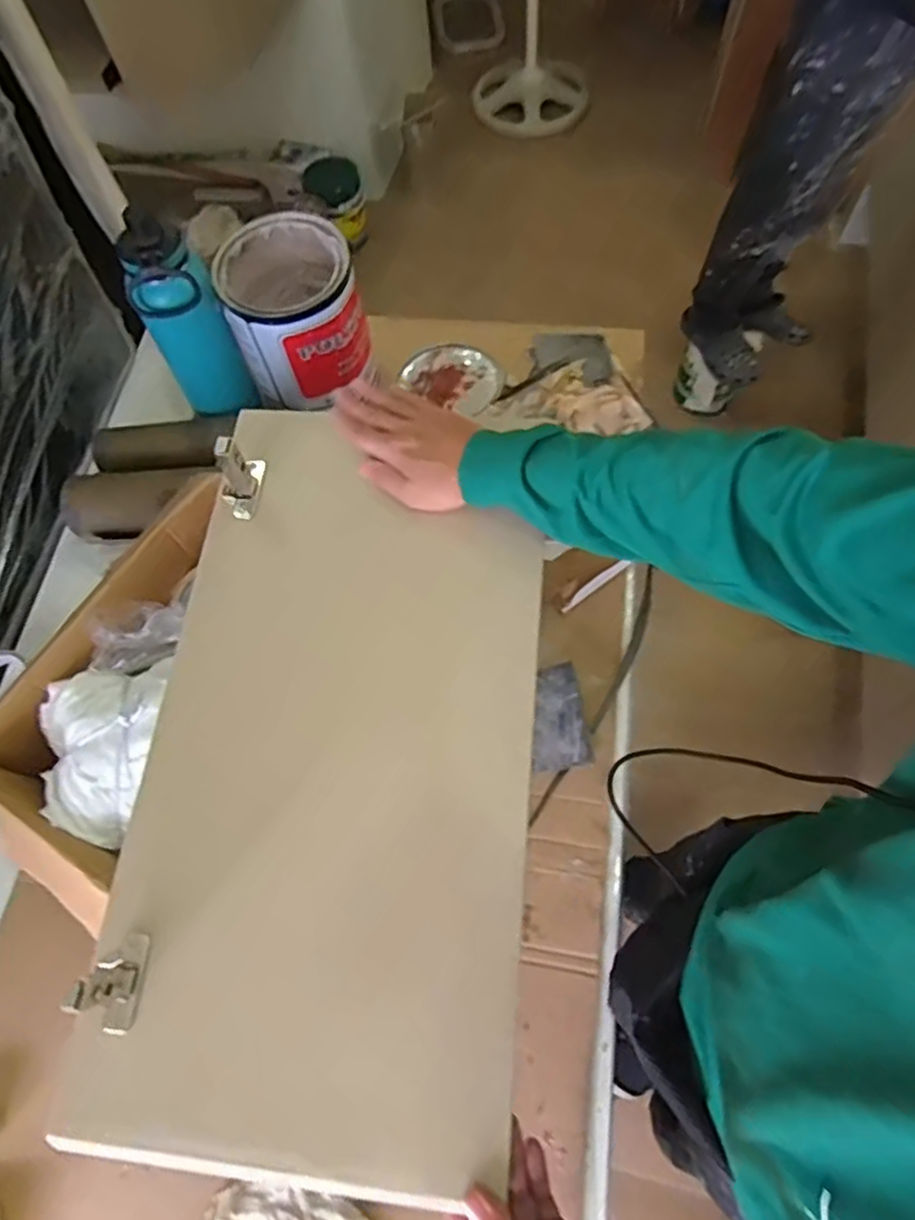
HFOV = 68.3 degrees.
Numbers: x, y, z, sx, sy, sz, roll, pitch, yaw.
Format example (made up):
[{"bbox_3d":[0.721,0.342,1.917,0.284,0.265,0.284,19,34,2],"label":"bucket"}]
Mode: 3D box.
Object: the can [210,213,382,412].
[{"bbox_3d":[-0.200,-0.369,0.848,0.160,0.143,0.166,-23,67,-7],"label":"can"}]

